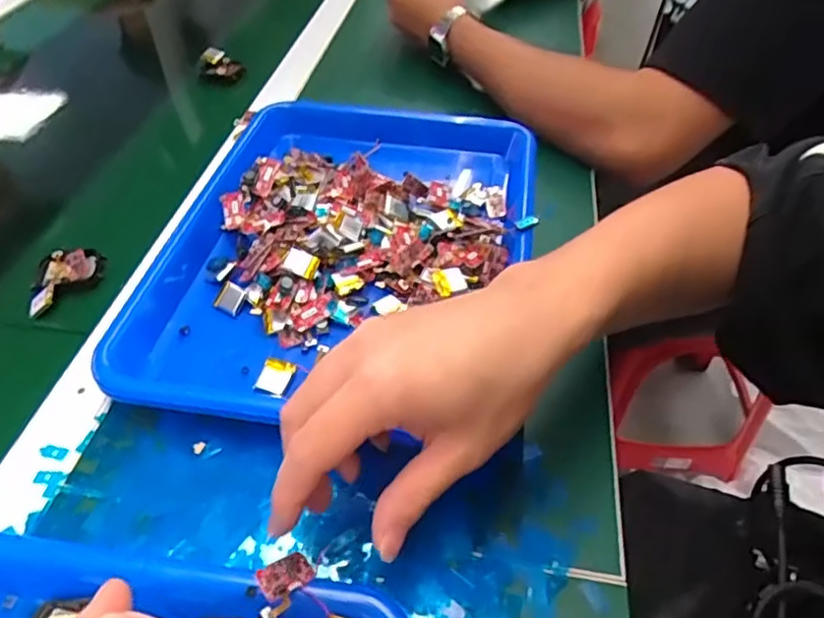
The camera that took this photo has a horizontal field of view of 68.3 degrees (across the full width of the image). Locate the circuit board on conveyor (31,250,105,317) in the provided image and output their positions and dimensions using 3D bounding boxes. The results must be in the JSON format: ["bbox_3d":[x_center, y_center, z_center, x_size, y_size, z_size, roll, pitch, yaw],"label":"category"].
[{"bbox_3d":[-0.251,-0.023,0.440,0.046,0.012,0.058,-9,46,-10],"label":"circuit board on conveyor"}]

